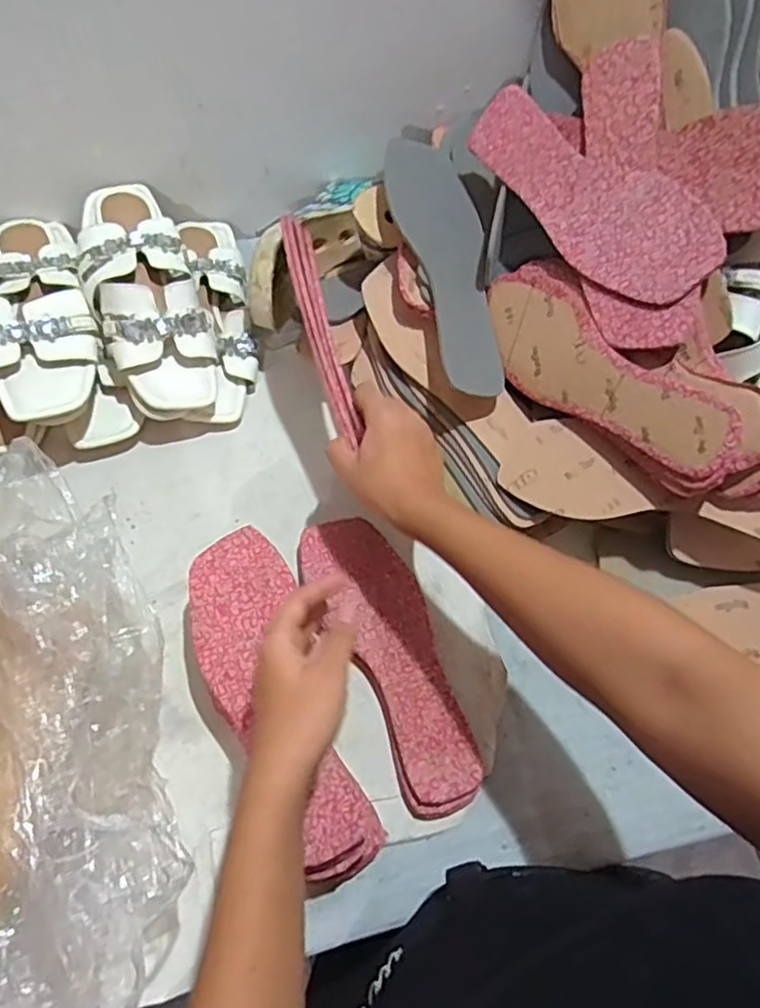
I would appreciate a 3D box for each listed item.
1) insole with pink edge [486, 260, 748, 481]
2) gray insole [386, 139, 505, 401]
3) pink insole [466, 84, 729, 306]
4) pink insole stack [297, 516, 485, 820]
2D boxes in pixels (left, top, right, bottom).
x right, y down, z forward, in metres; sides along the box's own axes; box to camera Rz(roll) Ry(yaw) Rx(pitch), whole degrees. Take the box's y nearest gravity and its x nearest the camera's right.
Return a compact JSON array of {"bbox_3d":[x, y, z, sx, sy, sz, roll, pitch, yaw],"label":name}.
[{"bbox_3d":[0.172,-0.103,0.541,0.011,0.090,0.240,-3,48,-49],"label":"insole with pink edge"},{"bbox_3d":[0.063,-0.212,0.591,0.083,0.010,0.247,-11,79,-29],"label":"gray insole"},{"bbox_3d":[0.159,-0.246,0.539,0.243,0.008,0.085,47,114,24],"label":"pink insole"},{"bbox_3d":[0.010,0.124,0.557,0.081,0.016,0.249,-20,69,-10],"label":"pink insole stack"}]

